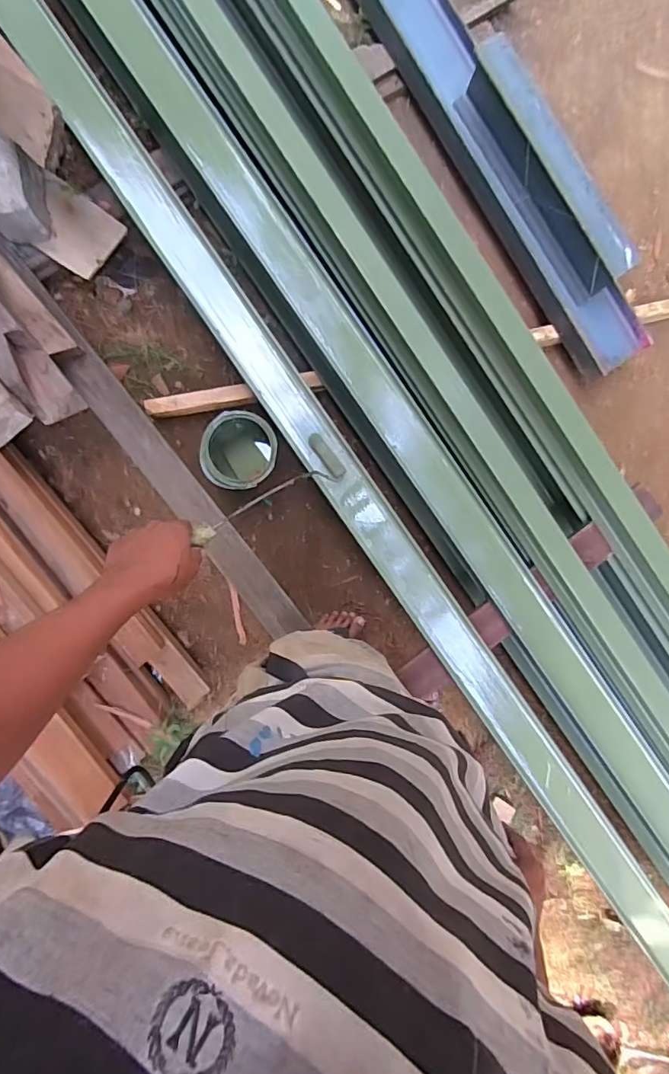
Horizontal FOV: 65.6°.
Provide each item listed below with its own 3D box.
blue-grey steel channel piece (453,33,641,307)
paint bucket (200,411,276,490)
[{"bbox_3d":[0.484,-0.828,1.200,0.094,0.161,0.578,-32,91,-2],"label":"blue-grey steel channel piece"},{"bbox_3d":[-0.218,-0.192,1.209,0.158,0.170,0.163,0,90,-2],"label":"paint bucket"}]

